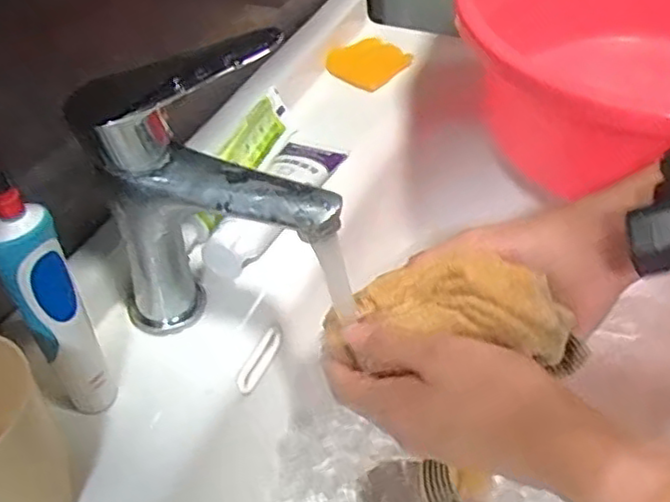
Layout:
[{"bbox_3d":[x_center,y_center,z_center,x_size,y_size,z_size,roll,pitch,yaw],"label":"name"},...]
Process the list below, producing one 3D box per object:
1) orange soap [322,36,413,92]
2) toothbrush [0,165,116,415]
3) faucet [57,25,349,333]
[{"bbox_3d":[0.033,-0.183,0.671,0.074,0.024,0.054,-32,51,-26],"label":"orange soap"},{"bbox_3d":[-0.142,0.010,0.327,0.029,0.214,0.028,-31,51,-25],"label":"toothbrush"},{"bbox_3d":[-0.060,-0.029,0.393,0.136,0.179,0.067,9,46,13],"label":"faucet"}]

